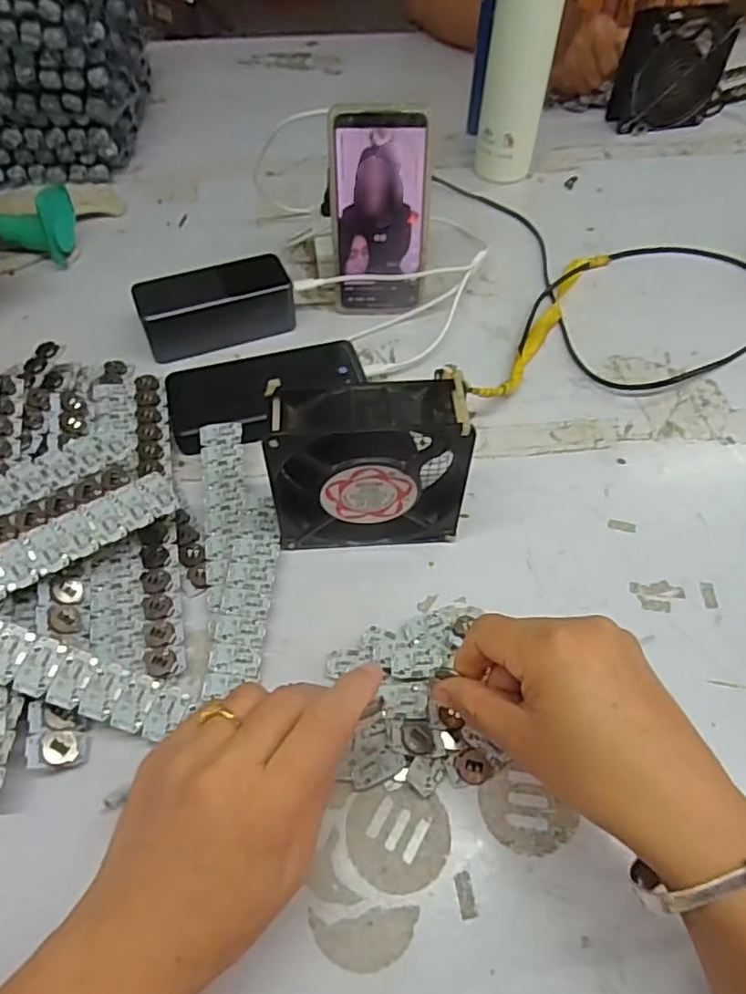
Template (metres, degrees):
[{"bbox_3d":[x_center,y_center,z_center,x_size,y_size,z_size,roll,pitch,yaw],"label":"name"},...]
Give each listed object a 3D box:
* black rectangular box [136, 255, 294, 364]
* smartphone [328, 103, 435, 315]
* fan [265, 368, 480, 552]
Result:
[{"bbox_3d":[-0.136,-0.166,0.542,0.126,0.051,0.051,-19,56,-14],"label":"black rectangular box"},{"bbox_3d":[0.008,-0.236,0.522,0.079,0.164,0.005,-2,42,-1],"label":"smartphone"},{"bbox_3d":[0.002,-0.016,0.395,0.130,0.120,0.046,-1,54,-1],"label":"fan"}]

